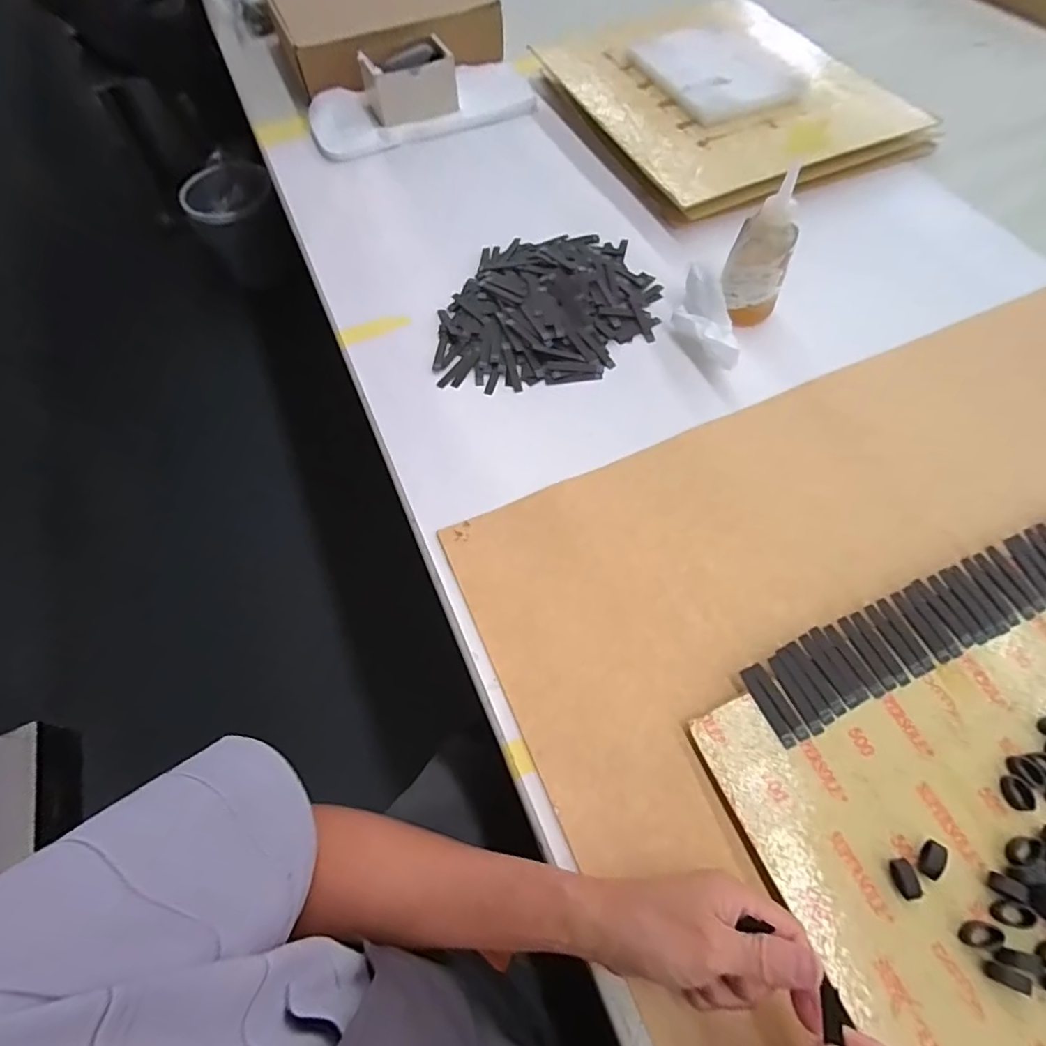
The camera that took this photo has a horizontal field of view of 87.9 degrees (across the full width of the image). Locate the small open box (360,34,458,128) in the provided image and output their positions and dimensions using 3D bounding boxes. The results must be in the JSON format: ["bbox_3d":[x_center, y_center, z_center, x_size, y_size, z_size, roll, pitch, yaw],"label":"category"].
[{"bbox_3d":[-0.165,-0.642,0.790,0.126,0.063,0.102,-24,66,-8],"label":"small open box"}]

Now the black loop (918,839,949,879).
[{"bbox_3d":[0.267,0.219,0.354,0.010,0.012,0.023,26,69,15],"label":"black loop"}]

